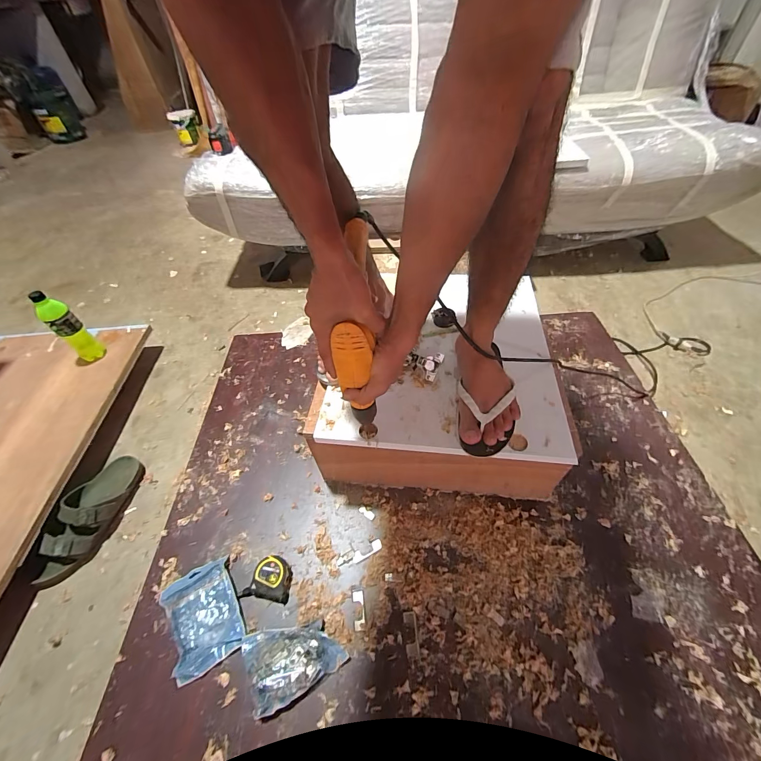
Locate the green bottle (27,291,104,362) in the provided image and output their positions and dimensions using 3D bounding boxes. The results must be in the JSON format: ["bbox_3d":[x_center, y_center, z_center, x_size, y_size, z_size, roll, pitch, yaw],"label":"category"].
[{"bbox_3d":[-0.858,-0.139,0.926,0.056,0.221,0.072,32,59,26],"label":"green bottle"}]

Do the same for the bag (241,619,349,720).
[{"bbox_3d":[-0.153,0.476,0.587,0.152,0.030,0.111,-23,52,-15],"label":"bag"}]

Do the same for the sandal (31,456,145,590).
[{"bbox_3d":[-0.659,0.302,0.764,0.102,0.080,0.285,4,50,7],"label":"sandal"}]

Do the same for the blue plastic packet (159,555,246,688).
[{"bbox_3d":[-0.336,0.440,0.636,0.122,0.036,0.169,-27,53,-18],"label":"blue plastic packet"}]

